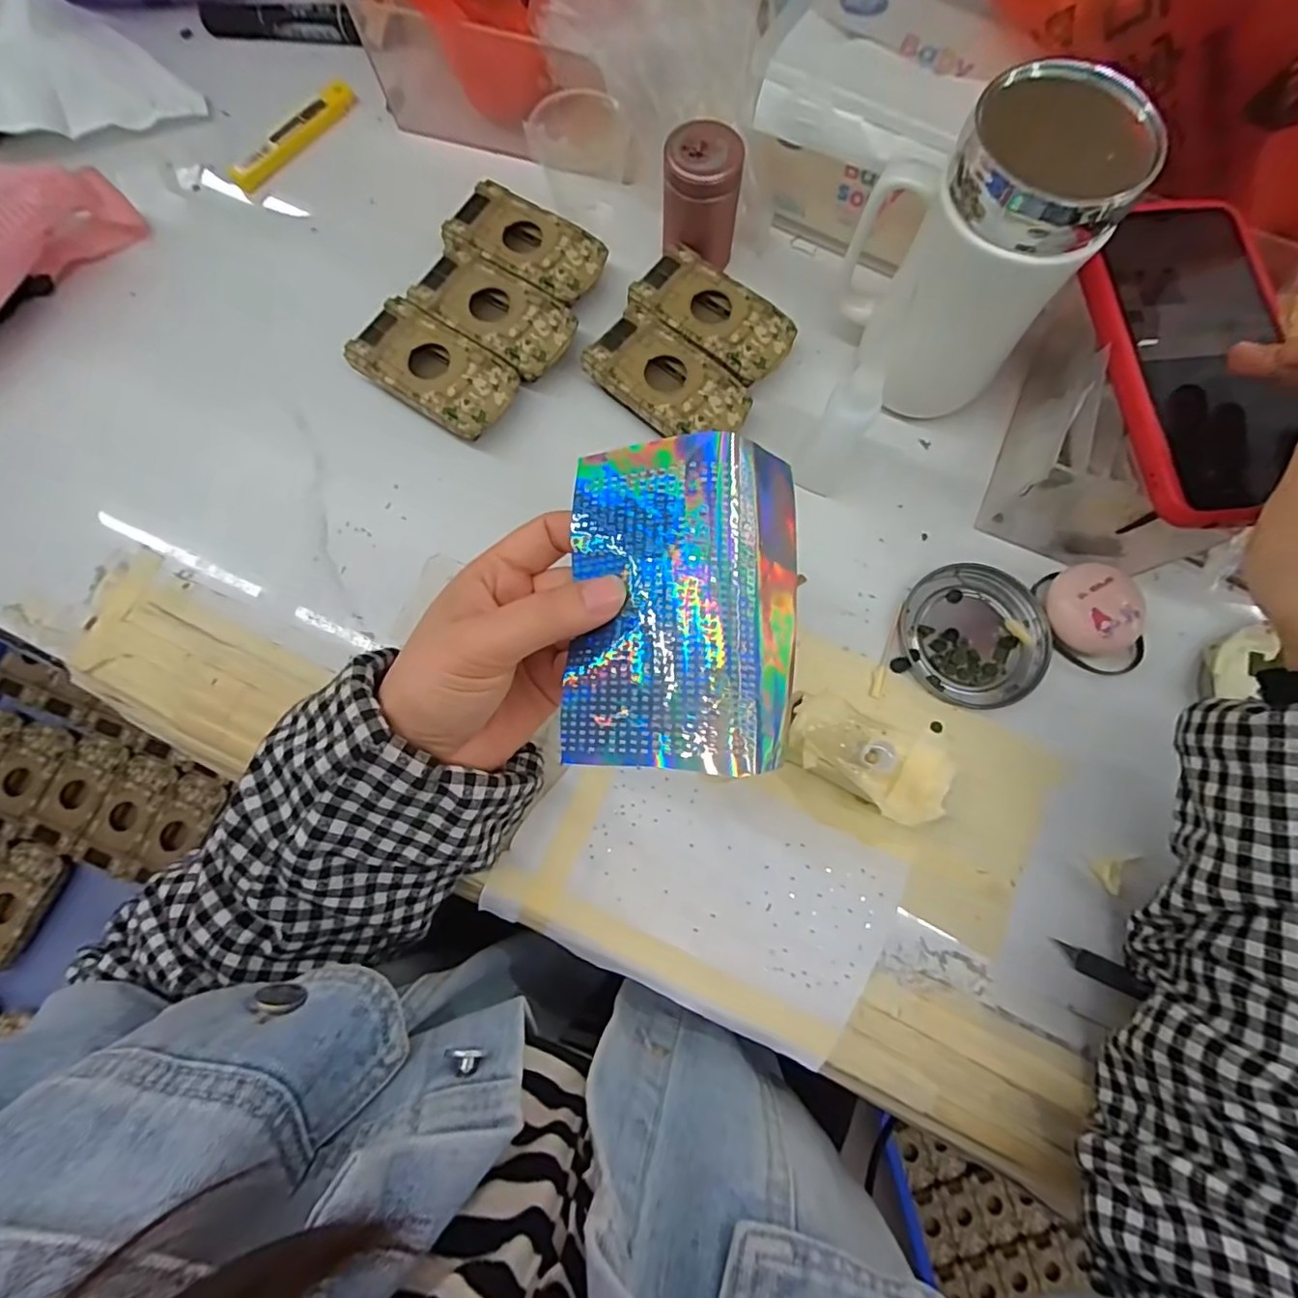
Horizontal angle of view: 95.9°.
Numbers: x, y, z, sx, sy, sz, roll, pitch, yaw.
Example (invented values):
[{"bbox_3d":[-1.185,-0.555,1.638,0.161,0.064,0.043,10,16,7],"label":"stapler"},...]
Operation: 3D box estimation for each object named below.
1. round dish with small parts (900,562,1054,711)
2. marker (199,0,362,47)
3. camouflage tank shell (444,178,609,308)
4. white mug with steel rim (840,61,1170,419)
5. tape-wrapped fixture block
[{"bbox_3d":[0.179,-0.009,0.323,0.075,0.009,0.079,0,76,0],"label":"round dish with small parts"},{"bbox_3d":[-0.264,-0.447,0.415,0.104,0.017,0.018,-4,76,-1],"label":"marker"},{"bbox_3d":[-0.075,-0.250,0.370,0.094,0.023,0.050,30,78,7],"label":"camouflage tank shell"},{"bbox_3d":[0.155,-0.194,0.295,0.100,0.146,0.071,41,80,9],"label":"white mug with steel rim"},{"bbox_3d":[0.104,0.055,0.290,0.080,0.042,0.046,21,77,5],"label":"tape-wrapped fixture block"}]

